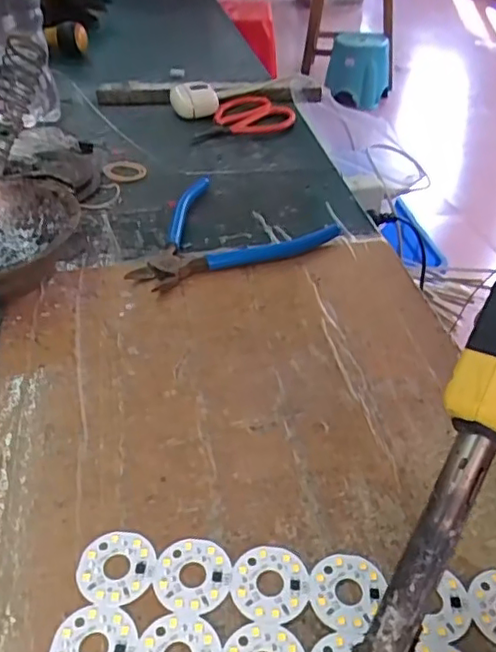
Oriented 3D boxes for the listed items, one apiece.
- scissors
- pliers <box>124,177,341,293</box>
[{"bbox_3d":[-0.008,-0.207,0.590,0.104,0.010,0.071,-10,42,-11],"label":"scissors"},{"bbox_3d":[-0.029,-0.076,0.440,0.148,0.013,0.124,-20,44,-21],"label":"pliers"}]

